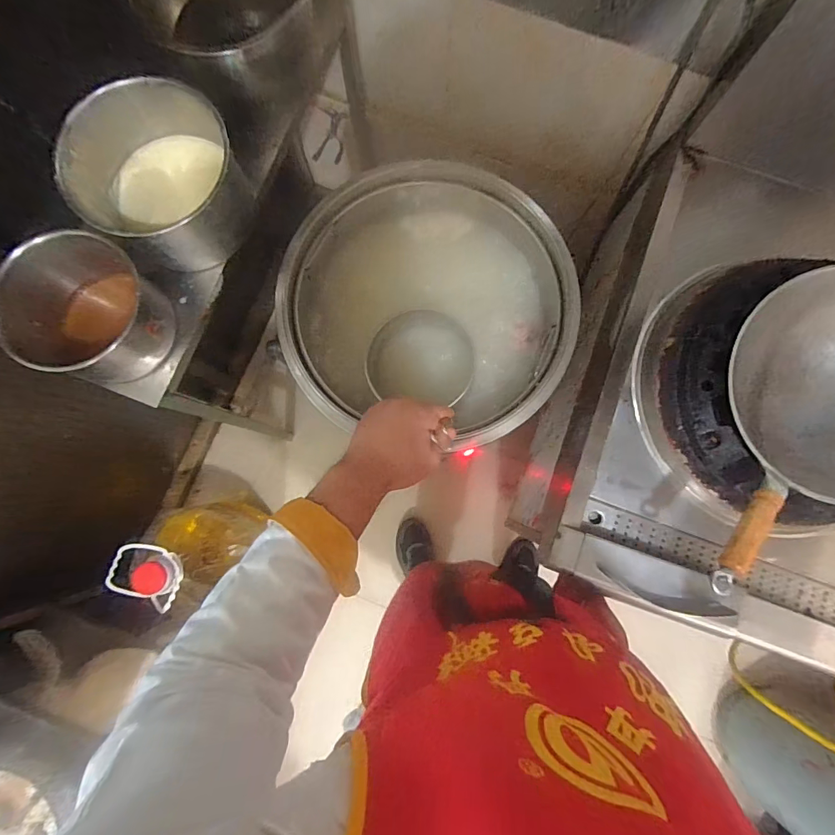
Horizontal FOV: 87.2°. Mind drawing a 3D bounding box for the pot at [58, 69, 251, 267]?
[{"bbox_3d":[-0.375,-0.346,0.652,0.226,0.144,0.189,-42,85,-6],"label":"pot"}]

